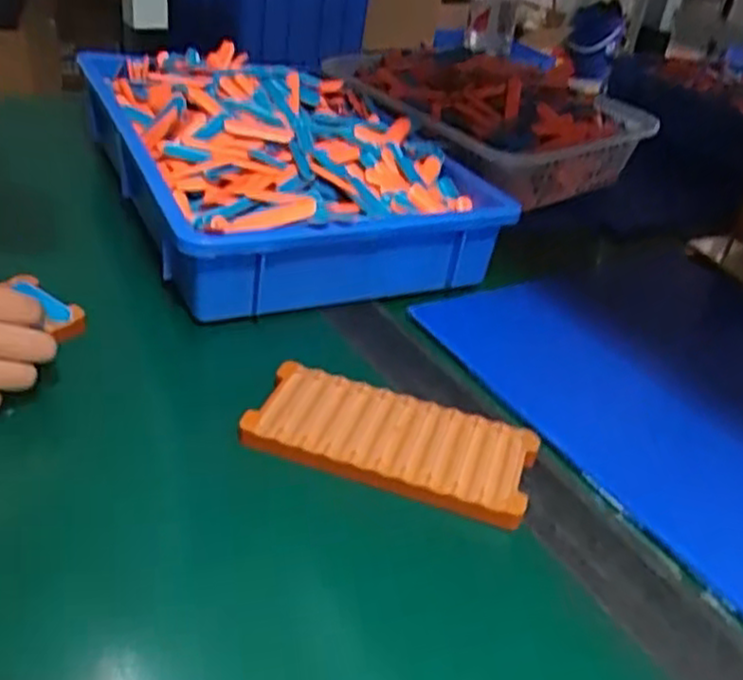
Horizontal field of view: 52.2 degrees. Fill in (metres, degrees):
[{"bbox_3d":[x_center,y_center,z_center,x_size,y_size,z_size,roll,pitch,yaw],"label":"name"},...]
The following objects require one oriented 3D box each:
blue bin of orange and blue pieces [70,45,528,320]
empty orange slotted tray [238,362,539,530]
[{"bbox_3d":[-0.094,-0.169,0.727,0.286,0.099,0.416,-10,38,-26],"label":"blue bin of orange and blue pieces"},{"bbox_3d":[0.013,0.061,0.473,0.171,0.016,0.077,15,34,10],"label":"empty orange slotted tray"}]

